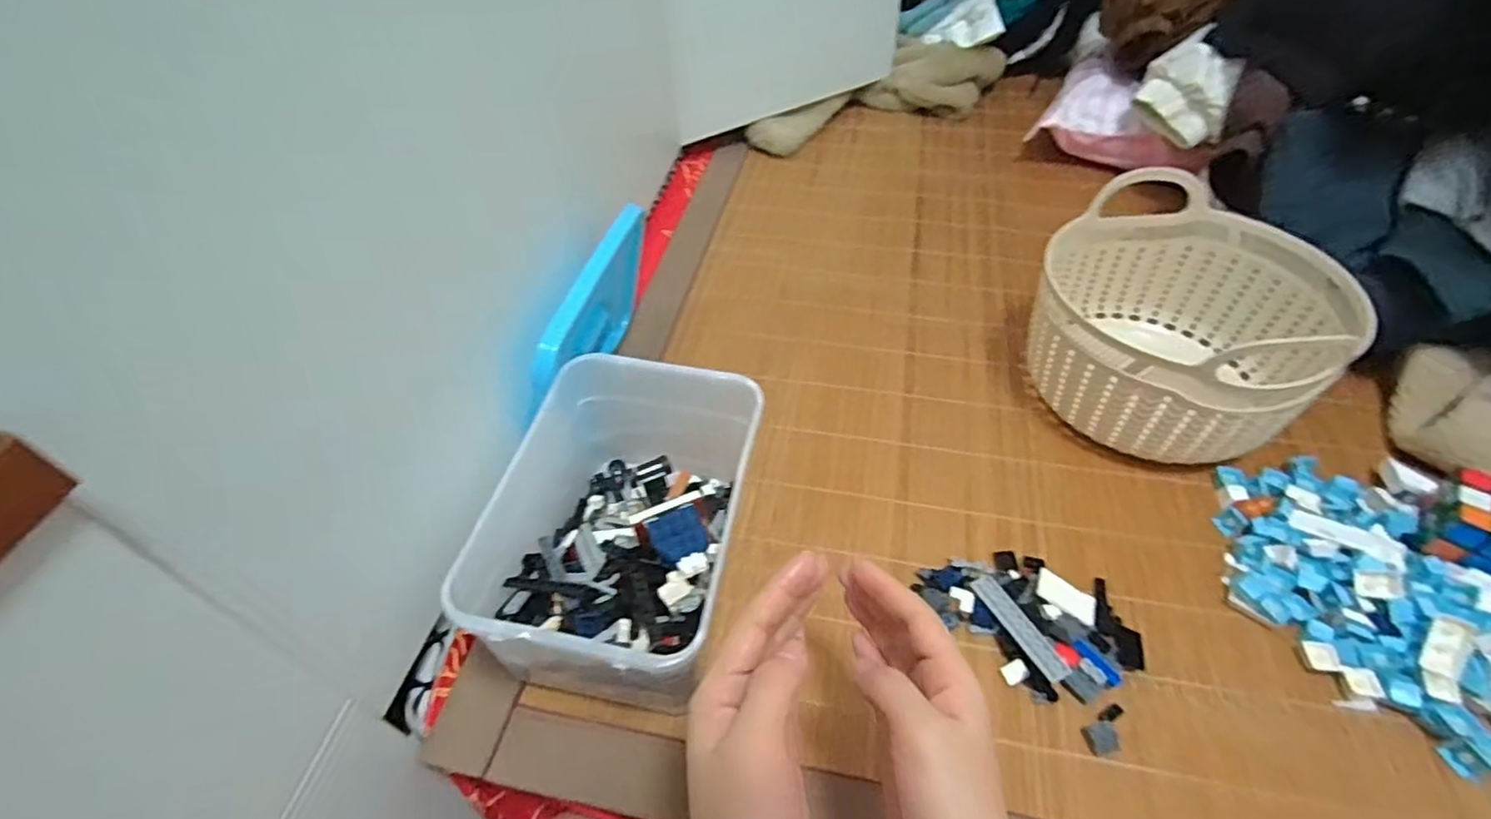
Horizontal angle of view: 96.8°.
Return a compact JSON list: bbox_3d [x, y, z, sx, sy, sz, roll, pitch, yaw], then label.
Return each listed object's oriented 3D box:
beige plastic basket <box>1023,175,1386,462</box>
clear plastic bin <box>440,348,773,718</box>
[{"bbox_3d":[0.358,-0.071,0.563,0.210,0.135,0.227,31,57,27],"label":"beige plastic basket"},{"bbox_3d":[-0.078,0.084,0.460,0.152,0.123,0.213,6,49,8],"label":"clear plastic bin"}]

